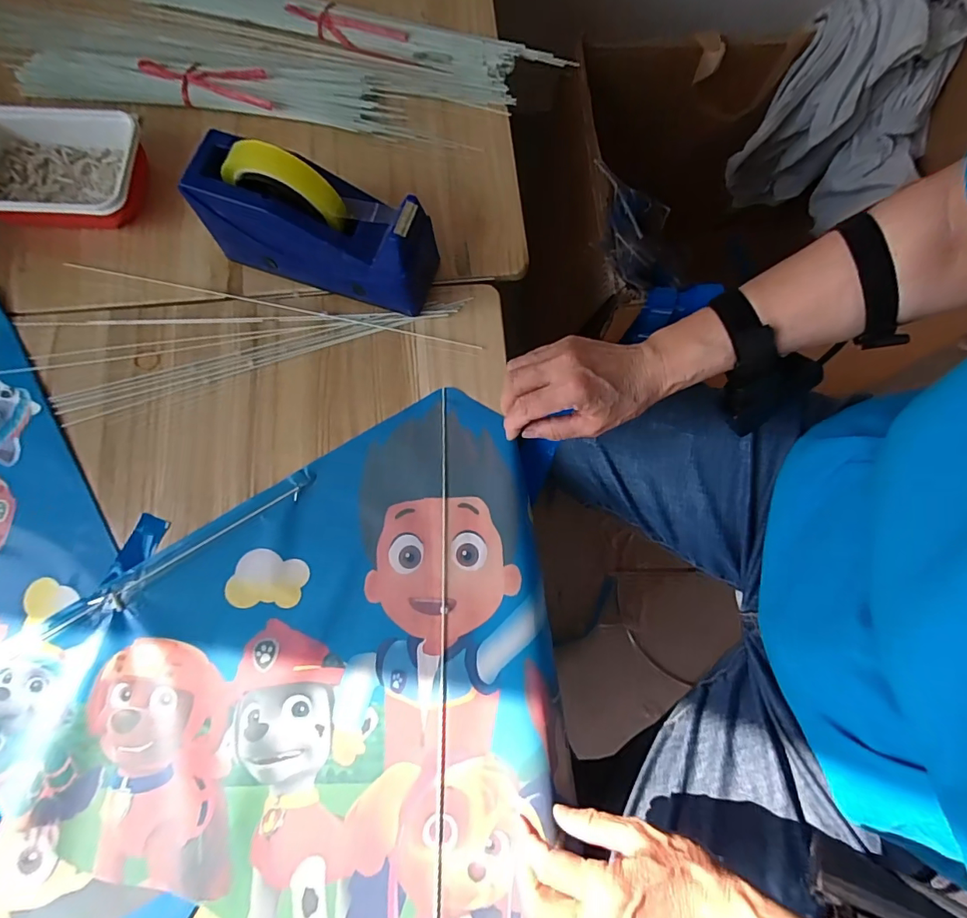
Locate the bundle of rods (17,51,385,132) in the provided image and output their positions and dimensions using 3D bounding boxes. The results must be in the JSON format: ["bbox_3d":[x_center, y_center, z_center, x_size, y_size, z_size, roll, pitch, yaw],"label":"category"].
[{"bbox_3d":[-0.309,-0.408,0.515,0.398,0.022,0.077,10,77,2],"label":"bundle of rods"}]

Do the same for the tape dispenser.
[{"bbox_3d":[-0.146,-0.208,0.428,0.205,0.117,0.069,18,78,3],"label":"tape dispenser"}]

